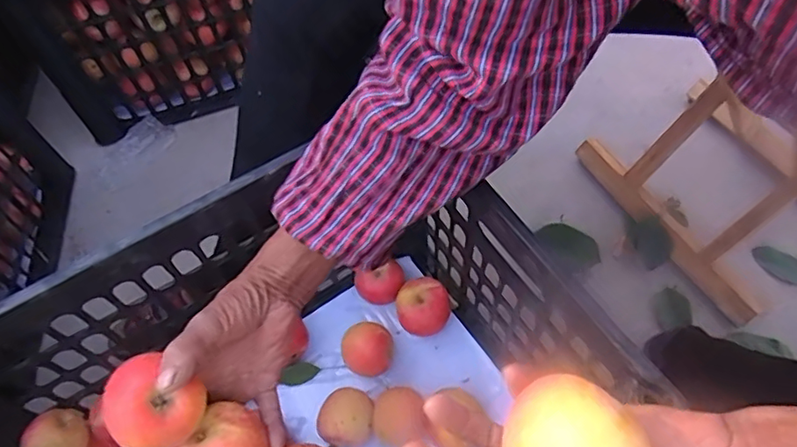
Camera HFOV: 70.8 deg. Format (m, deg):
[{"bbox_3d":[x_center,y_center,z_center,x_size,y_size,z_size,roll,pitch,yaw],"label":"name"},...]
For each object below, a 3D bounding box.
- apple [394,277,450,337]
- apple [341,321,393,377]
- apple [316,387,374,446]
[{"bbox_3d":[0.026,0.100,0.640,0.058,0.063,0.059,0,58,0],"label":"apple"},{"bbox_3d":[-0.035,0.142,0.621,0.055,0.057,0.050,0,58,0],"label":"apple"},{"bbox_3d":[-0.056,0.206,0.589,0.057,0.057,0.056,0,58,0],"label":"apple"}]

